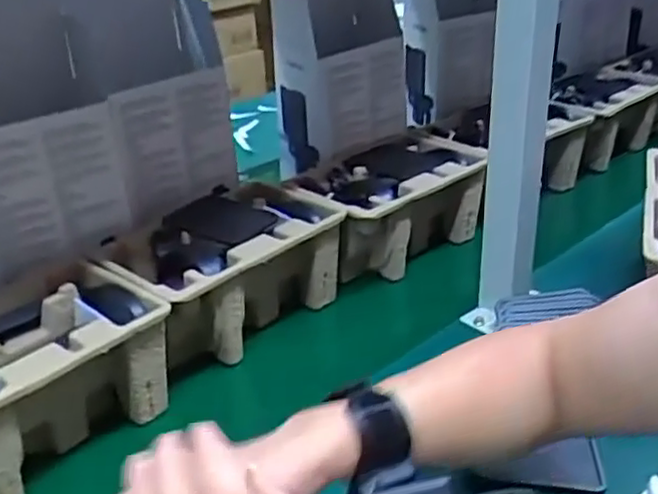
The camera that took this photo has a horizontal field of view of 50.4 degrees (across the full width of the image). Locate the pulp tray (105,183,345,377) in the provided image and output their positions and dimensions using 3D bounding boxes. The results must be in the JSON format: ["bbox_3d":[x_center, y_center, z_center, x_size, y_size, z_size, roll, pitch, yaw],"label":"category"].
[{"bbox_3d":[-0.098,0.026,0.708,0.134,0.103,0.225,17,33,39],"label":"pulp tray"}]

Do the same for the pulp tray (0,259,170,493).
[{"bbox_3d":[-0.247,0.113,0.560,0.141,0.106,0.223,15,32,37],"label":"pulp tray"}]

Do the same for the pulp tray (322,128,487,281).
[{"bbox_3d":[0.077,-0.042,0.822,0.238,0.104,0.136,-26,32,-37],"label":"pulp tray"}]

